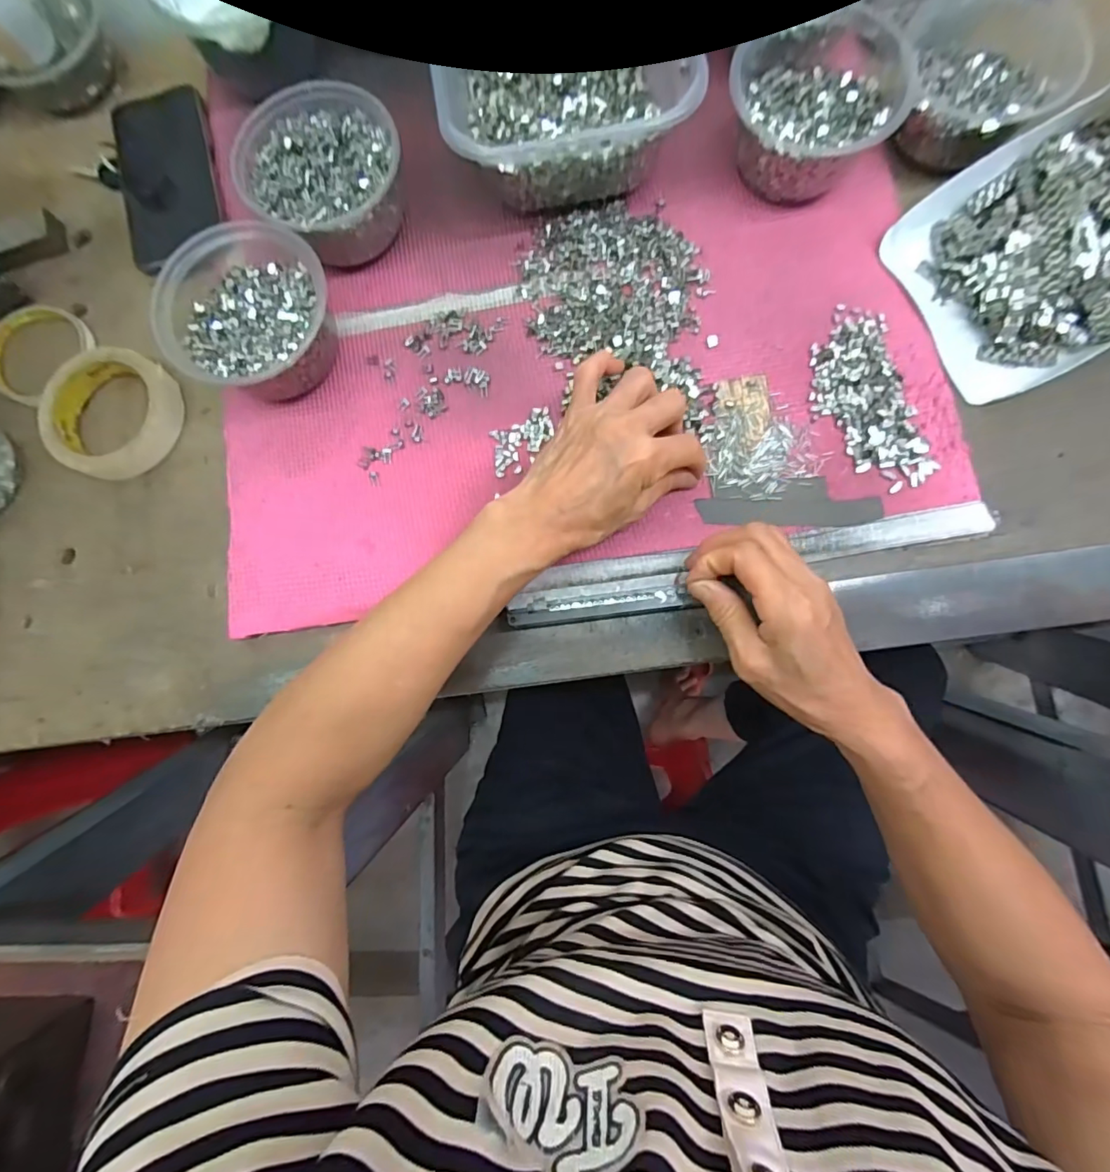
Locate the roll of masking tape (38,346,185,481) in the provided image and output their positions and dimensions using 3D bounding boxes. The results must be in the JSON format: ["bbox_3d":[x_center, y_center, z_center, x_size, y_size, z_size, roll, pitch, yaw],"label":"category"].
[{"bbox_3d":[-0.344,-0.133,0.399,0.096,0.019,0.097,-1,81,3],"label":"roll of masking tape"}]

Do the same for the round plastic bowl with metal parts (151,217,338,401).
[{"bbox_3d":[-0.212,-0.188,0.373,0.113,0.055,0.111,-1,81,3],"label":"round plastic bowl with metal parts"}]

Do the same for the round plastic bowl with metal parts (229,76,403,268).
[{"bbox_3d":[-0.166,-0.299,0.387,0.110,0.056,0.115,-1,81,3],"label":"round plastic bowl with metal parts"}]

